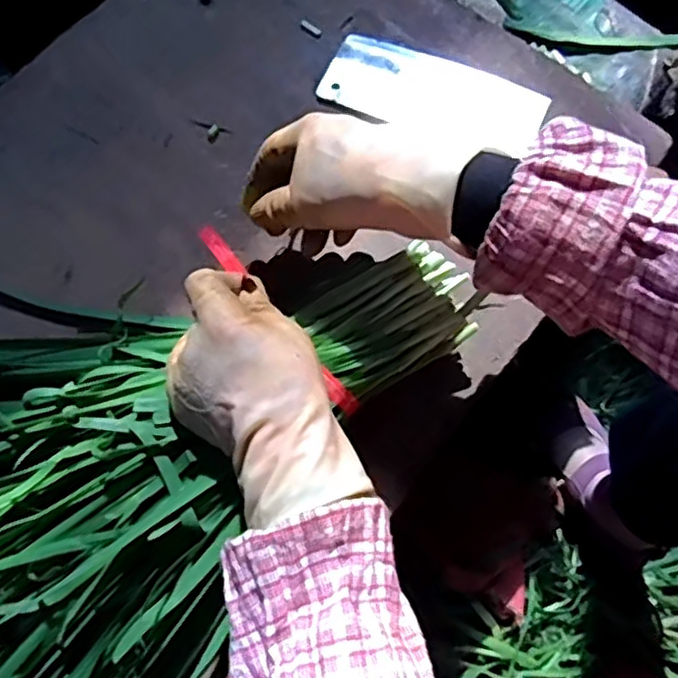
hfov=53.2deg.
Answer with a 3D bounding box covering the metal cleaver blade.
[{"bbox_3d":[0.076,-0.197,0.538,0.170,0.008,0.072,22,73,6],"label":"metal cleaver blade"}]

